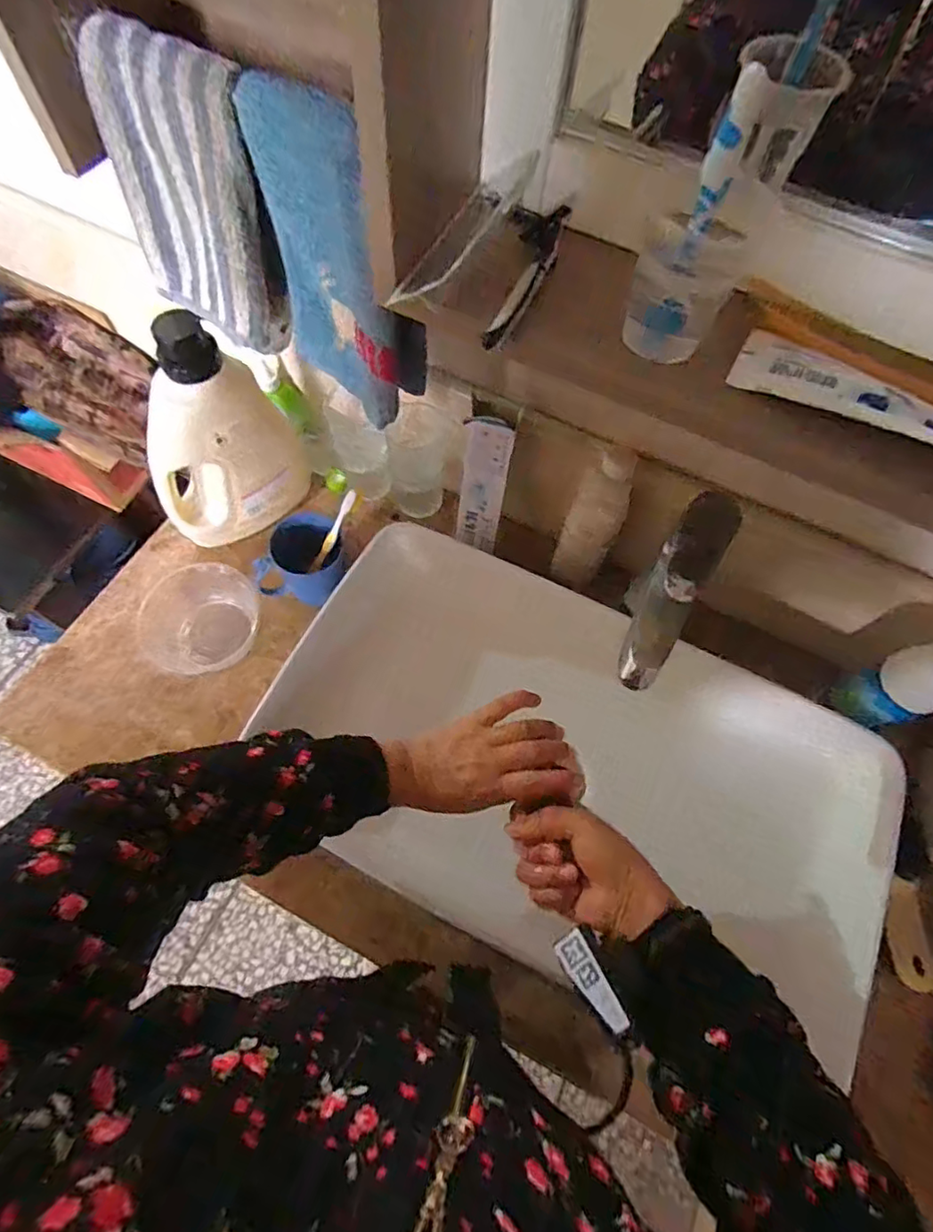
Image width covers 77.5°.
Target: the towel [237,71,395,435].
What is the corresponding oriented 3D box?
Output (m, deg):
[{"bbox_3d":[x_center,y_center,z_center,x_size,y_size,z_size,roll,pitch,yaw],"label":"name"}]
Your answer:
[{"bbox_3d":[-0.104,-0.266,0.461,0.125,0.217,0.036,33,69,12],"label":"towel"}]

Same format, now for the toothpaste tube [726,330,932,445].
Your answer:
[{"bbox_3d":[0.256,-0.128,0.347,0.185,0.026,0.042,29,68,10],"label":"toothpaste tube"}]

